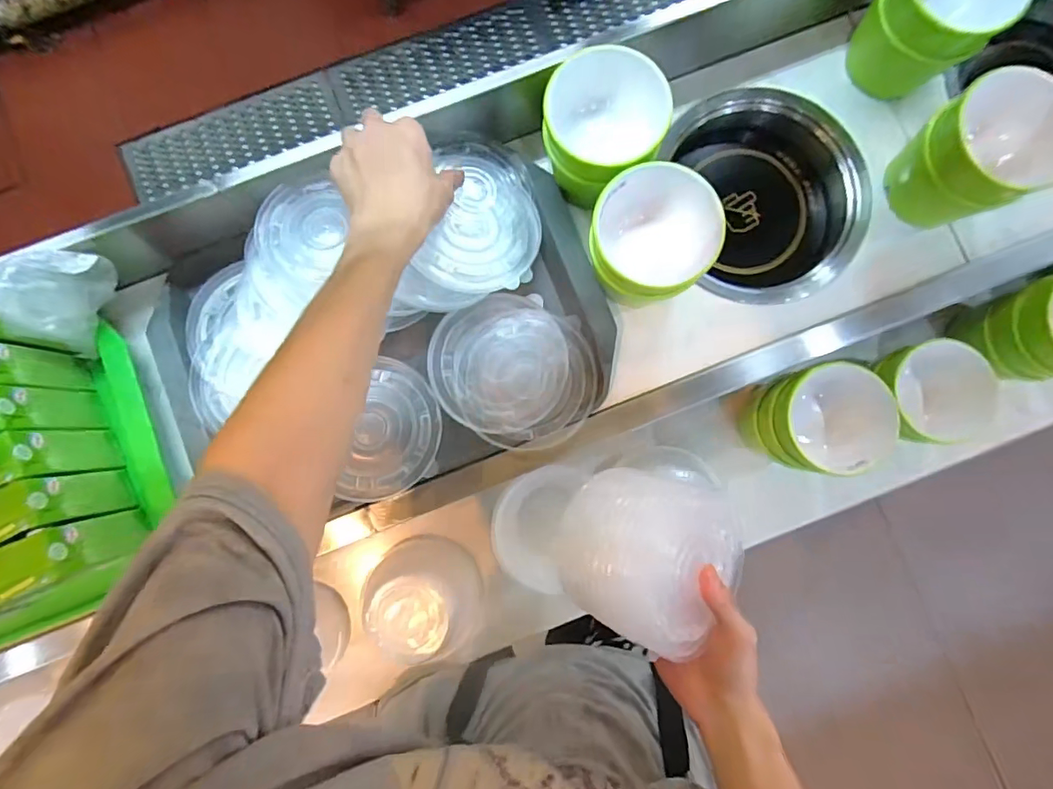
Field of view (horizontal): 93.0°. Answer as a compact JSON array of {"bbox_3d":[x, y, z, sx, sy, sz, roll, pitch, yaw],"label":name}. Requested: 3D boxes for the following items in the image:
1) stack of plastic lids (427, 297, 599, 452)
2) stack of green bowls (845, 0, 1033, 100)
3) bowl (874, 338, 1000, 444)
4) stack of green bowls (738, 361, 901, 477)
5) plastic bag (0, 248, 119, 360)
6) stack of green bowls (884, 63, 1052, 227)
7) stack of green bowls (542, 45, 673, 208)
[{"bbox_3d":[-0.013,-0.026,0.502,0.166,0.017,0.141,30,87,2],"label":"stack of plastic lids"},{"bbox_3d":[0.397,-0.372,0.488,0.107,0.105,0.112,-45,87,-3],"label":"stack of green bowls"},{"bbox_3d":[0.446,0.003,0.553,0.099,0.068,0.120,-22,86,-1],"label":"bowl"},{"bbox_3d":[0.312,0.028,0.556,0.115,0.128,0.113,-6,86,0],"label":"stack of green bowls"},{"bbox_3d":[-0.429,-0.088,0.457,0.046,0.078,0.092,13,86,1],"label":"plastic bag"},{"bbox_3d":[0.427,-0.225,0.476,0.101,0.097,0.106,-25,86,-1],"label":"stack of green bowls"},{"bbox_3d":[0.074,-0.255,0.479,0.110,0.081,0.120,-5,86,0],"label":"stack of green bowls"}]

